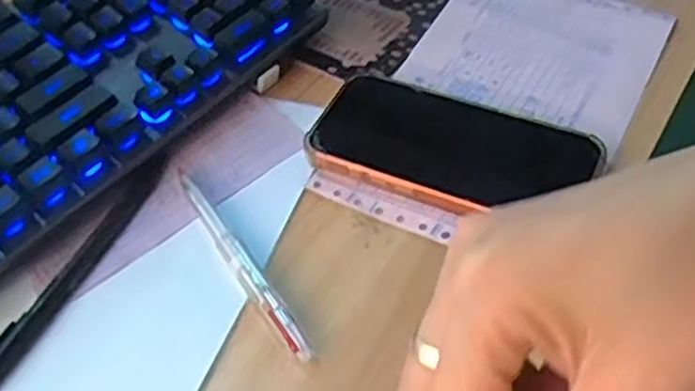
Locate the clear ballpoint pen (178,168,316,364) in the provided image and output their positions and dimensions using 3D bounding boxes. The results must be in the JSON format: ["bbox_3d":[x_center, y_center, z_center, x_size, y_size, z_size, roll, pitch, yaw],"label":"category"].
[{"bbox_3d":[-0.054,0.030,0.352,0.012,0.008,0.132,-28,54,-21],"label":"clear ballpoint pen"}]

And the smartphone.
[{"bbox_3d":[0.055,-0.024,0.390,0.147,0.014,0.076,20,53,18],"label":"smartphone"}]

